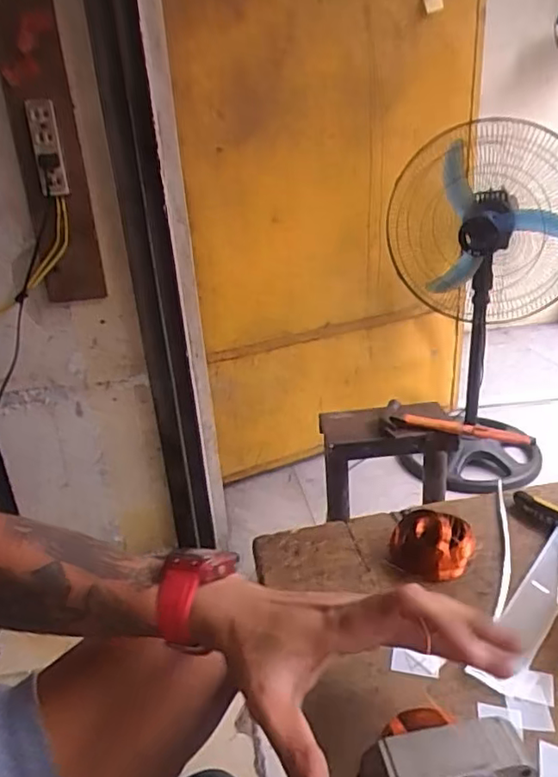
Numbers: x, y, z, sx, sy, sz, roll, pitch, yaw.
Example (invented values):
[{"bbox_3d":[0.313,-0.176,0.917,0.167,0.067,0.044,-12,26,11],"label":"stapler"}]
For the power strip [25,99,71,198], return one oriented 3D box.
[{"bbox_3d":[-0.354,-0.365,0.887,0.040,0.133,0.024,-13,26,-18],"label":"power strip"}]

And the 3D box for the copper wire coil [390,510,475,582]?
[{"bbox_3d":[0.127,0.132,0.482,0.066,0.040,0.056,2,26,15],"label":"copper wire coil"}]

